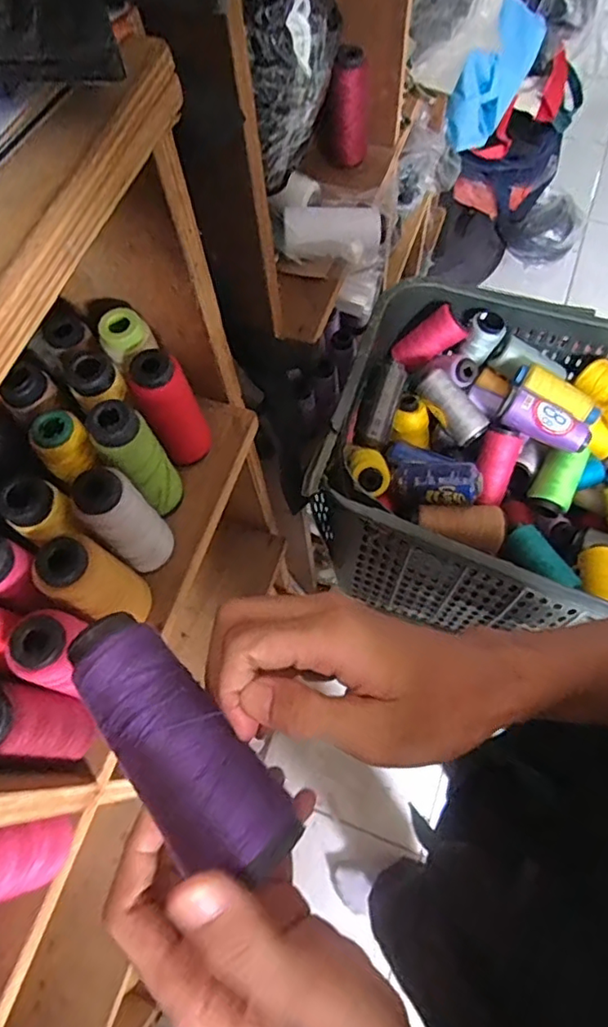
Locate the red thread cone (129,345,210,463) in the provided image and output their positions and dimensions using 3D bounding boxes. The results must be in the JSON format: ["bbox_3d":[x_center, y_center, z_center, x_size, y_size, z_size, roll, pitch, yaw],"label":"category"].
[{"bbox_3d":[-0.101,-0.082,0.439,0.044,0.099,0.041,-26,67,-9],"label":"red thread cone"}]

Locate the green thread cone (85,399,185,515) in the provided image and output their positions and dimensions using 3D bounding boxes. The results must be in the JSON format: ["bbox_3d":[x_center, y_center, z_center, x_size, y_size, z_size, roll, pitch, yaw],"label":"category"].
[{"bbox_3d":[-0.120,-0.036,0.419,0.039,0.107,0.039,-1,66,2],"label":"green thread cone"}]

